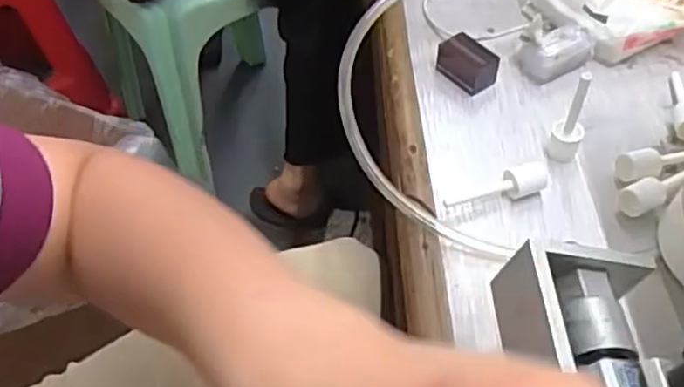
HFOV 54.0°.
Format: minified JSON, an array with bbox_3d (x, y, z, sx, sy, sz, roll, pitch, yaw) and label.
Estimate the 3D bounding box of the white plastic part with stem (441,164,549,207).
[{"bbox_3d":[0.094,-0.003,0.408,0.067,0.012,0.016,-15,52,-9],"label":"white plastic part with stem"}]

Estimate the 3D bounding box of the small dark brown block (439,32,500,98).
[{"bbox_3d":[0.089,-0.094,0.483,0.023,0.025,0.044,-31,55,-20],"label":"small dark brown block"}]

